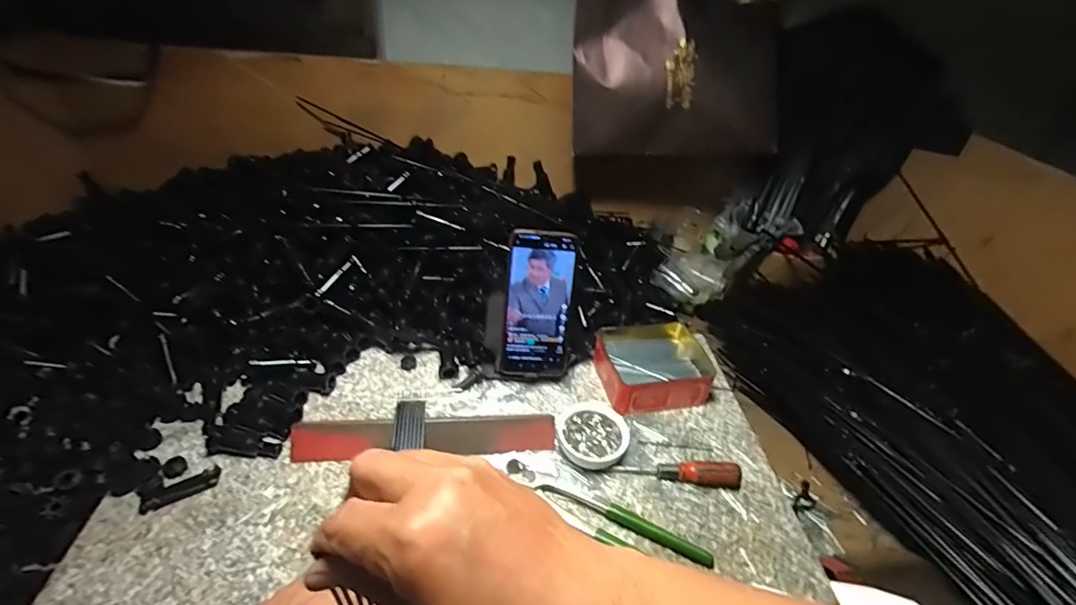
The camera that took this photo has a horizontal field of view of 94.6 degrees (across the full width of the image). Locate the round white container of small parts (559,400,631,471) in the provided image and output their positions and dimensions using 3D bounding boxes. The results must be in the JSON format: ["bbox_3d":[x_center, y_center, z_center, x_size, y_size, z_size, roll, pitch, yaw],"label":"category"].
[{"bbox_3d":[0.061,0.136,0.524,0.069,0.022,0.076,16,38,14],"label":"round white container of small parts"}]

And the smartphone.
[{"bbox_3d":[0.000,0.004,0.564,0.077,0.164,0.011,5,13,-8],"label":"smartphone"}]

